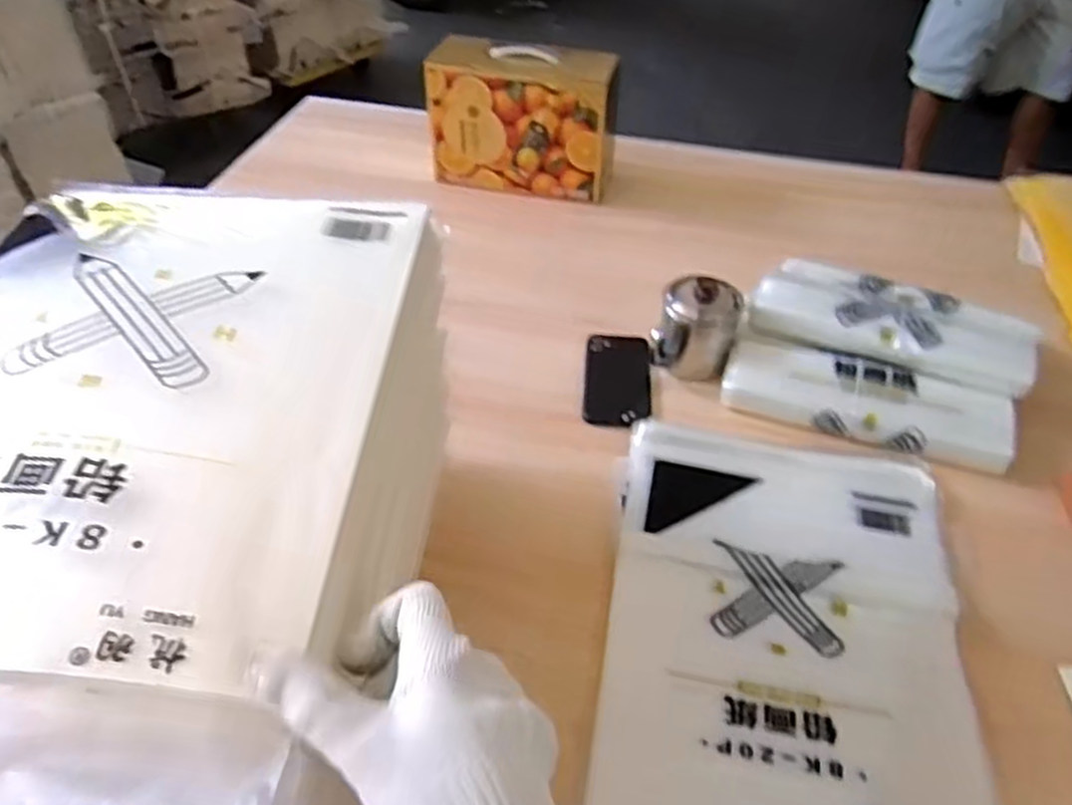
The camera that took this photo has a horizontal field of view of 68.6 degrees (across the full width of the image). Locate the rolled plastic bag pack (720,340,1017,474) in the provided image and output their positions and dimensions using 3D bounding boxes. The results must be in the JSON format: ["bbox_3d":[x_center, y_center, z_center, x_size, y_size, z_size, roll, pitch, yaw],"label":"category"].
[{"bbox_3d":[0.359,-0.002,0.858,0.298,0.043,0.090,18,47,17],"label":"rolled plastic bag pack"}]

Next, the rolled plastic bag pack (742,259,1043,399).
[{"bbox_3d":[0.411,-0.093,0.911,0.297,0.068,0.144,20,48,19],"label":"rolled plastic bag pack"}]

